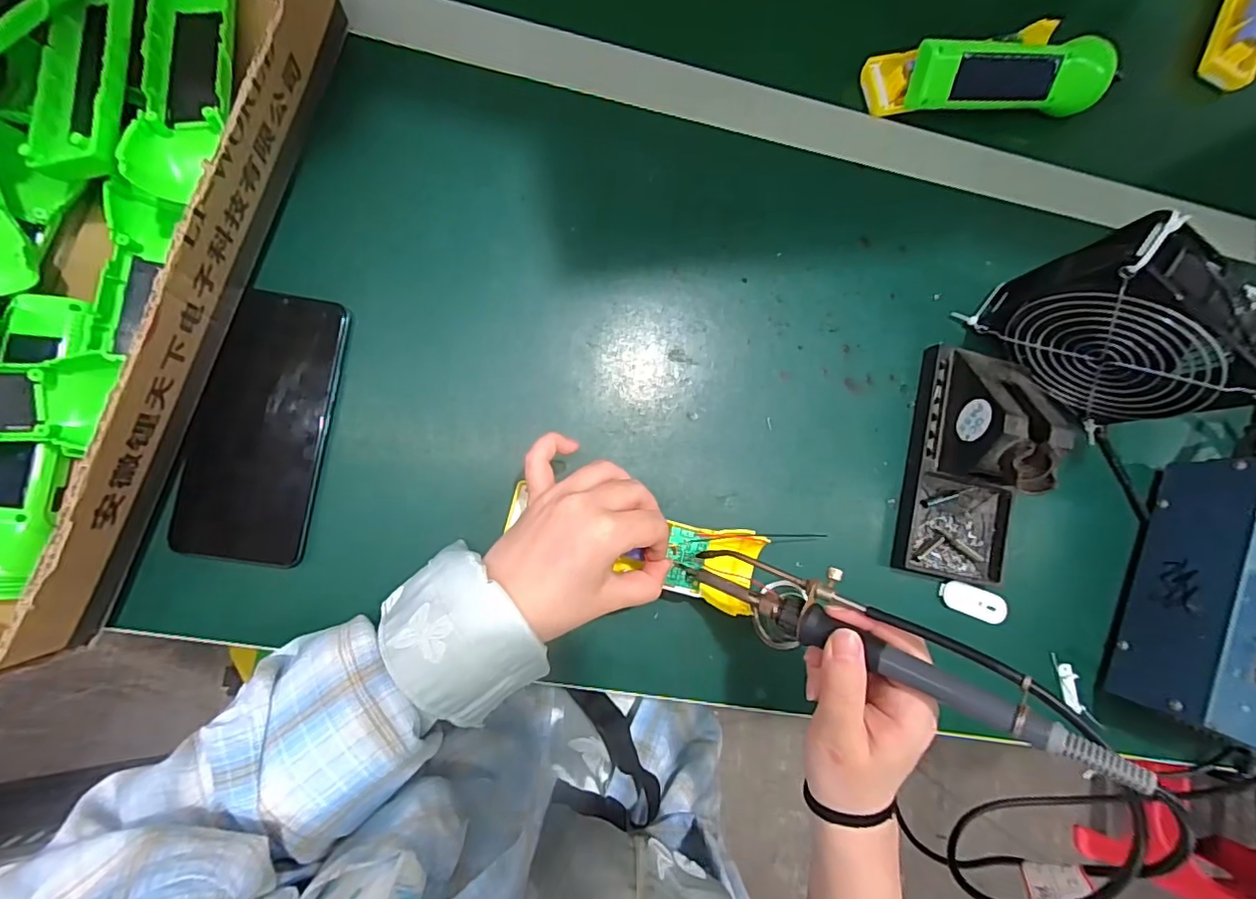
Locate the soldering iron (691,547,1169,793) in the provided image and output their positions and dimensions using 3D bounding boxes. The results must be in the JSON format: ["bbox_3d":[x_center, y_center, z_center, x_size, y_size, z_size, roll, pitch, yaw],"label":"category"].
[{"bbox_3d":[0.118,0.092,0.268,0.200,0.018,0.042,18,81,39],"label":"soldering iron"}]

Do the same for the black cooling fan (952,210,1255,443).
[{"bbox_3d":[0.317,-0.074,0.357,0.116,0.126,0.047,43,81,-3],"label":"black cooling fan"}]

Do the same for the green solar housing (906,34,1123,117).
[{"bbox_3d":[0.285,-0.281,0.414,0.162,0.039,0.044,-7,87,-9],"label":"green solar housing"}]

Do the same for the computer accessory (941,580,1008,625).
[{"bbox_3d":[0.244,0.108,0.391,0.052,0.005,0.021,19,83,-7],"label":"computer accessory"}]

